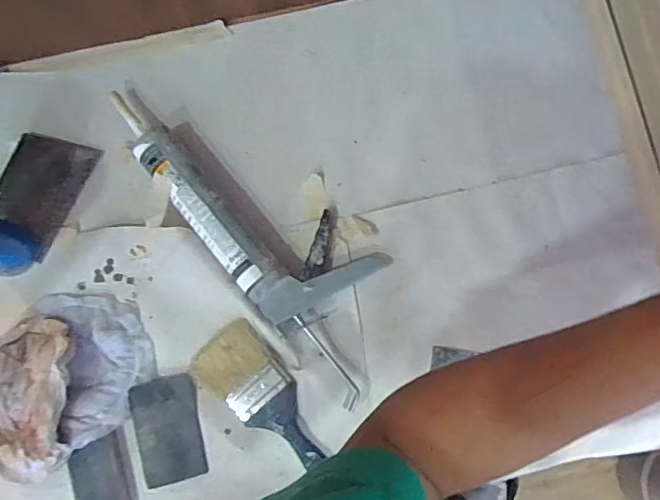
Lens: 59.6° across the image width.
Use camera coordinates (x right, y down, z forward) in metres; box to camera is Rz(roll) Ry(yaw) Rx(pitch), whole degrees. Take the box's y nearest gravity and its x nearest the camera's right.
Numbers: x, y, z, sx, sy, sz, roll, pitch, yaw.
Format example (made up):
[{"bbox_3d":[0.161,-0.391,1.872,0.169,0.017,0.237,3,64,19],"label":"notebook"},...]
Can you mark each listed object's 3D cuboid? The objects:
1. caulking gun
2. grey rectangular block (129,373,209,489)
[{"bbox_3d":[-0.077,-0.039,0.668,0.151,0.048,0.453,-41,84,-5],"label":"caulking gun"},{"bbox_3d":[-0.185,0.209,0.672,0.074,0.020,0.119,-12,82,-1],"label":"grey rectangular block"}]

